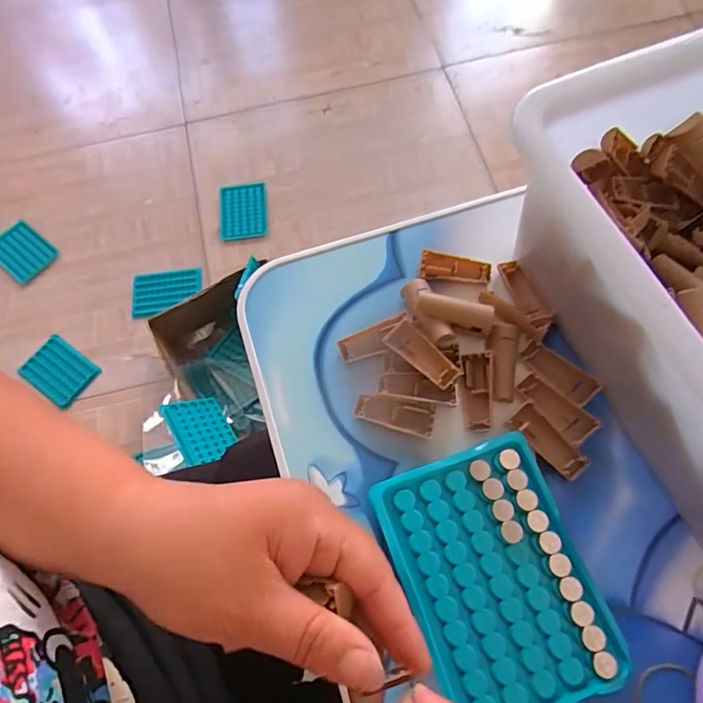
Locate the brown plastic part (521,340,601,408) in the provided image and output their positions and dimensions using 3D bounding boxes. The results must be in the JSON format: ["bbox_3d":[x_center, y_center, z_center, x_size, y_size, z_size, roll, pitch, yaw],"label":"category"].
[{"bbox_3d":[0.132,0.013,0.316,0.048,0.005,0.019,40,75,17],"label":"brown plastic part"}]

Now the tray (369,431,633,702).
[{"bbox_3d":[0.077,0.121,0.270,0.095,0.018,0.129,-21,68,-6],"label":"tray"}]

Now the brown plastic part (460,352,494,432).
[{"bbox_3d":[0.080,0.025,0.314,0.018,0.008,0.050,0,67,3],"label":"brown plastic part"}]

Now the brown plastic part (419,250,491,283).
[{"bbox_3d":[0.073,-0.058,0.348,0.049,0.011,0.020,6,68,5],"label":"brown plastic part"}]

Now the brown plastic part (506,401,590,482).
[{"bbox_3d":[0.120,0.055,0.304,0.018,0.009,0.049,-42,72,-14],"label":"brown plastic part"}]

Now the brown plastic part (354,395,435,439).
[{"bbox_3d":[0.026,0.039,0.310,0.048,0.006,0.020,12,68,8],"label":"brown plastic part"}]

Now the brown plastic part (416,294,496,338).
[{"bbox_3d":[0.067,-0.025,0.322,0.050,0.010,0.018,14,68,-4],"label":"brown plastic part"}]

